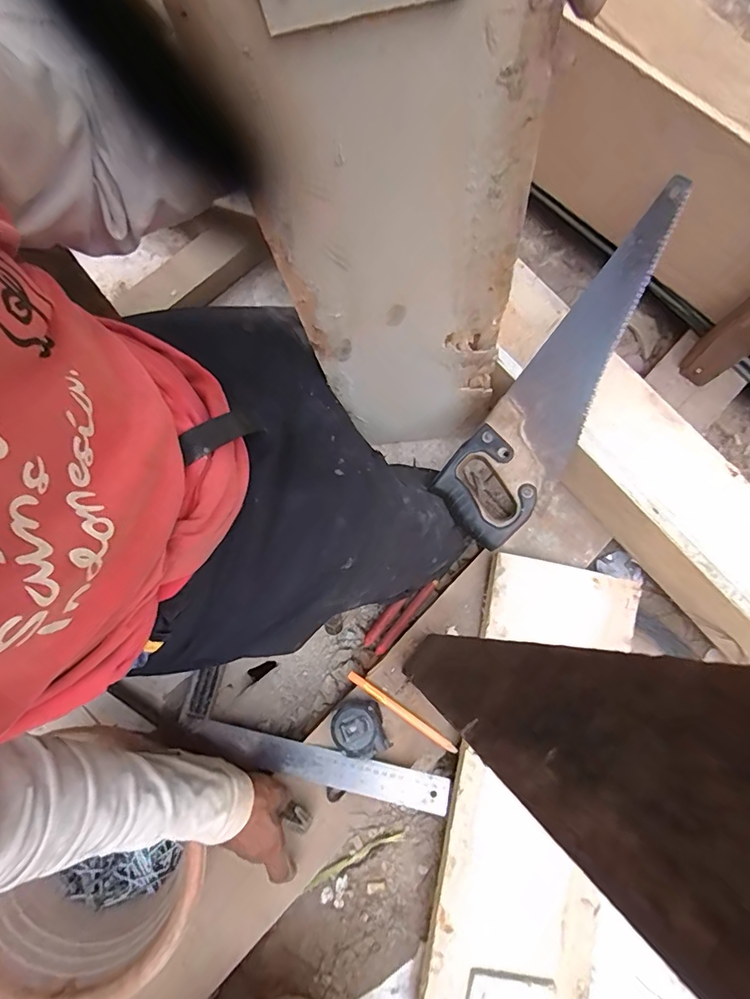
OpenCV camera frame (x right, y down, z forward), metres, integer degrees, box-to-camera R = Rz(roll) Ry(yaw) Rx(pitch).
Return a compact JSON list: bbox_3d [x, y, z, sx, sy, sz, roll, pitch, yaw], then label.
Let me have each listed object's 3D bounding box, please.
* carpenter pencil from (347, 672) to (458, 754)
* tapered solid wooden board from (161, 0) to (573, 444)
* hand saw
[{"bbox_3d":[0.033,0.267,0.604,0.157,0.005,0.012,33,78,7],"label":"carpenter pencil"},{"bbox_3d":[0.028,-0.185,0.457,0.204,0.551,0.021,-6,73,5],"label":"tapered solid wooden board"},{"bbox_3d":[0.238,-0.168,0.586,0.113,0.026,0.484,33,88,7],"label":"hand saw"}]

